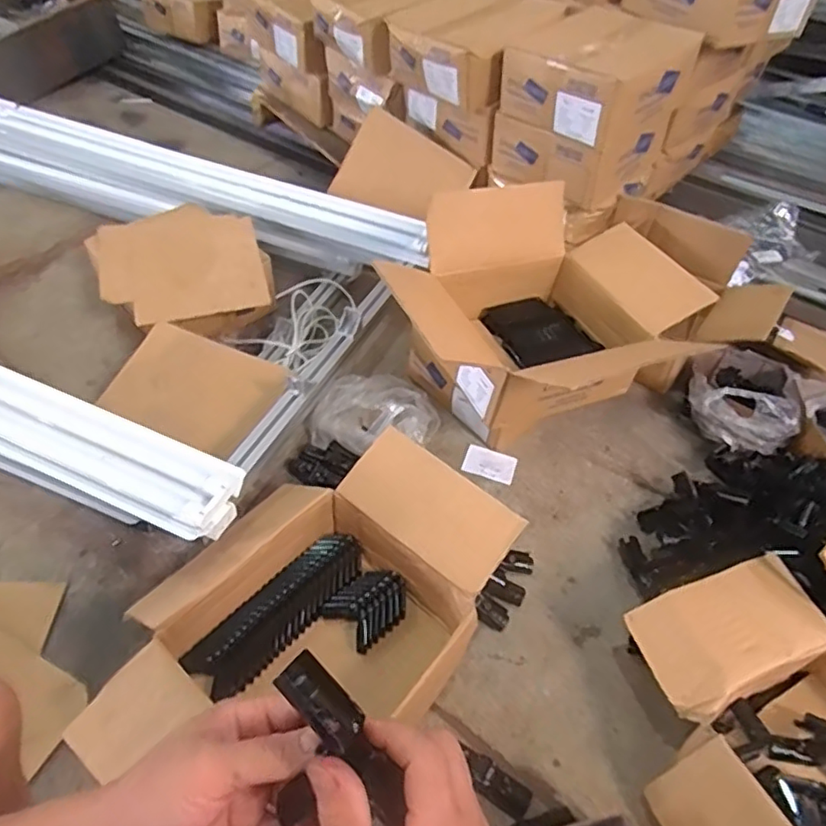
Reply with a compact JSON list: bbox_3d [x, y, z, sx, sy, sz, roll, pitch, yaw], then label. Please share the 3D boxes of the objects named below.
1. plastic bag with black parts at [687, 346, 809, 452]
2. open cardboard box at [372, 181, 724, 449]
[{"bbox_3d":[0.657,-0.033,1.213,0.204,0.114,0.221,27,49,18],"label":"plastic bag with black parts"},{"bbox_3d":[0.241,-0.171,1.115,0.484,0.316,0.363,-10,48,-15],"label":"open cardboard box"}]

